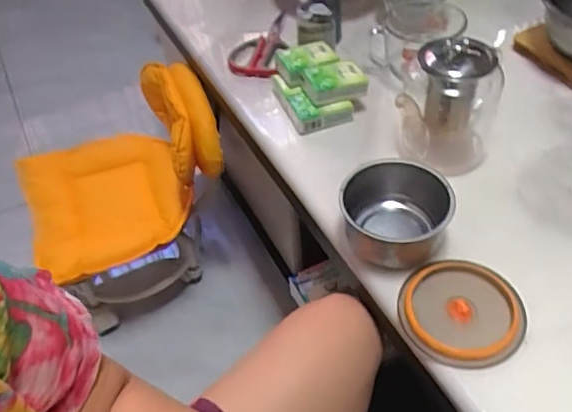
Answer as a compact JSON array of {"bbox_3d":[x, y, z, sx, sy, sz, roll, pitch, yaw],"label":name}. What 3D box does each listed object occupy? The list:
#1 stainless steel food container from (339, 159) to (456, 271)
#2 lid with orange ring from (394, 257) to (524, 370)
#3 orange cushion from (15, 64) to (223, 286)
[{"bbox_3d":[0.113,0.015,0.581,0.110,0.068,0.105,6,50,11],"label":"stainless steel food container"},{"bbox_3d":[0.167,0.098,0.521,0.111,0.018,0.108,-3,49,3],"label":"lid with orange ring"},{"bbox_3d":[-0.296,-0.079,0.958,0.340,0.187,0.297,-25,51,-15],"label":"orange cushion"}]

